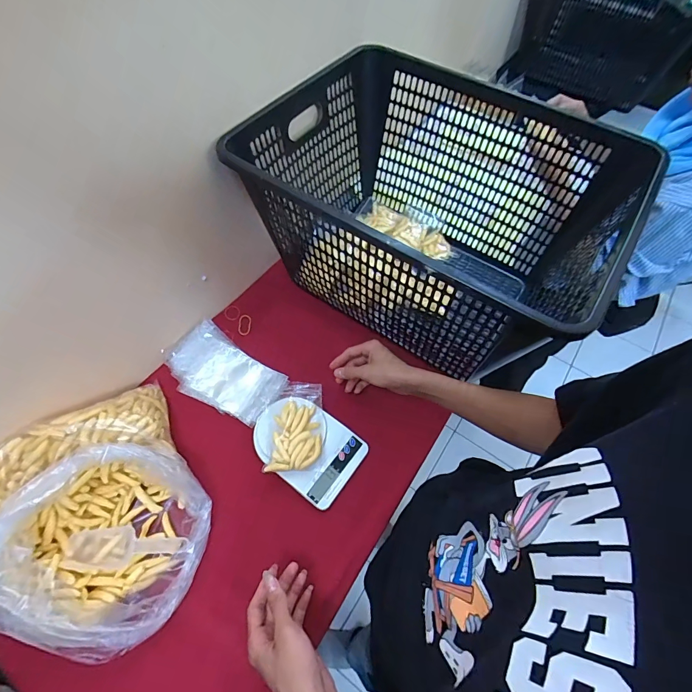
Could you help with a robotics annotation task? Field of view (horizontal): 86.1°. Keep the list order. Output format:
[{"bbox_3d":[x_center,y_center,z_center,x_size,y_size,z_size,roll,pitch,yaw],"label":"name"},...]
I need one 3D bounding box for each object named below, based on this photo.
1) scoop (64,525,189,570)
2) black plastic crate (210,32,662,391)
[{"bbox_3d":[-0.313,0.284,0.524,0.155,0.026,0.051,-2,61,-4],"label":"scoop"},{"bbox_3d":[0.133,-0.216,0.669,0.531,0.302,0.422,32,64,14],"label":"black plastic crate"}]

